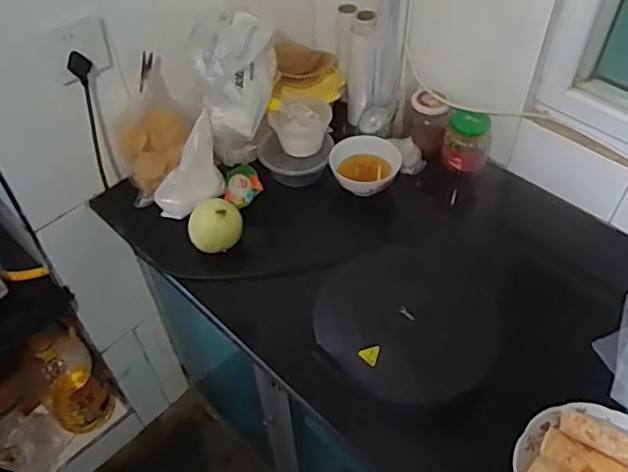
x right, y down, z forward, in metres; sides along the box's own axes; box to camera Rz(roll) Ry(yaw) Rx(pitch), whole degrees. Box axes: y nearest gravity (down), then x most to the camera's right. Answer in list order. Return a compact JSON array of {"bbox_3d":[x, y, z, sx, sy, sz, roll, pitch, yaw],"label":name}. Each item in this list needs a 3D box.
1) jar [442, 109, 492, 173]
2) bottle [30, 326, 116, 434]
[{"bbox_3d":[0.284,-0.182,1.079,0.083,0.114,0.082,-1,49,1],"label":"jar"},{"bbox_3d":[-0.631,0.364,1.499,0.147,0.328,0.142,-28,54,-20],"label":"bottle"}]

